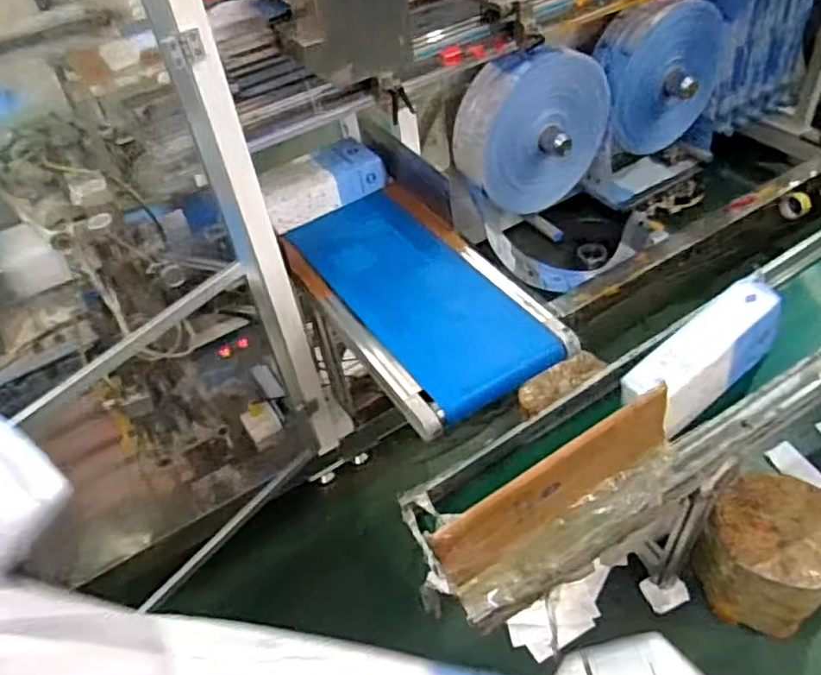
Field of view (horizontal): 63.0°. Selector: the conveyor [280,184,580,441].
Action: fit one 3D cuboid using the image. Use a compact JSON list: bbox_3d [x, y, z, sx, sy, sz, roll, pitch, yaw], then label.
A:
[{"bbox_3d":[0.004,-0.110,1.489,0.375,0.085,0.694,-25,46,-20],"label":"conveyor"}]

